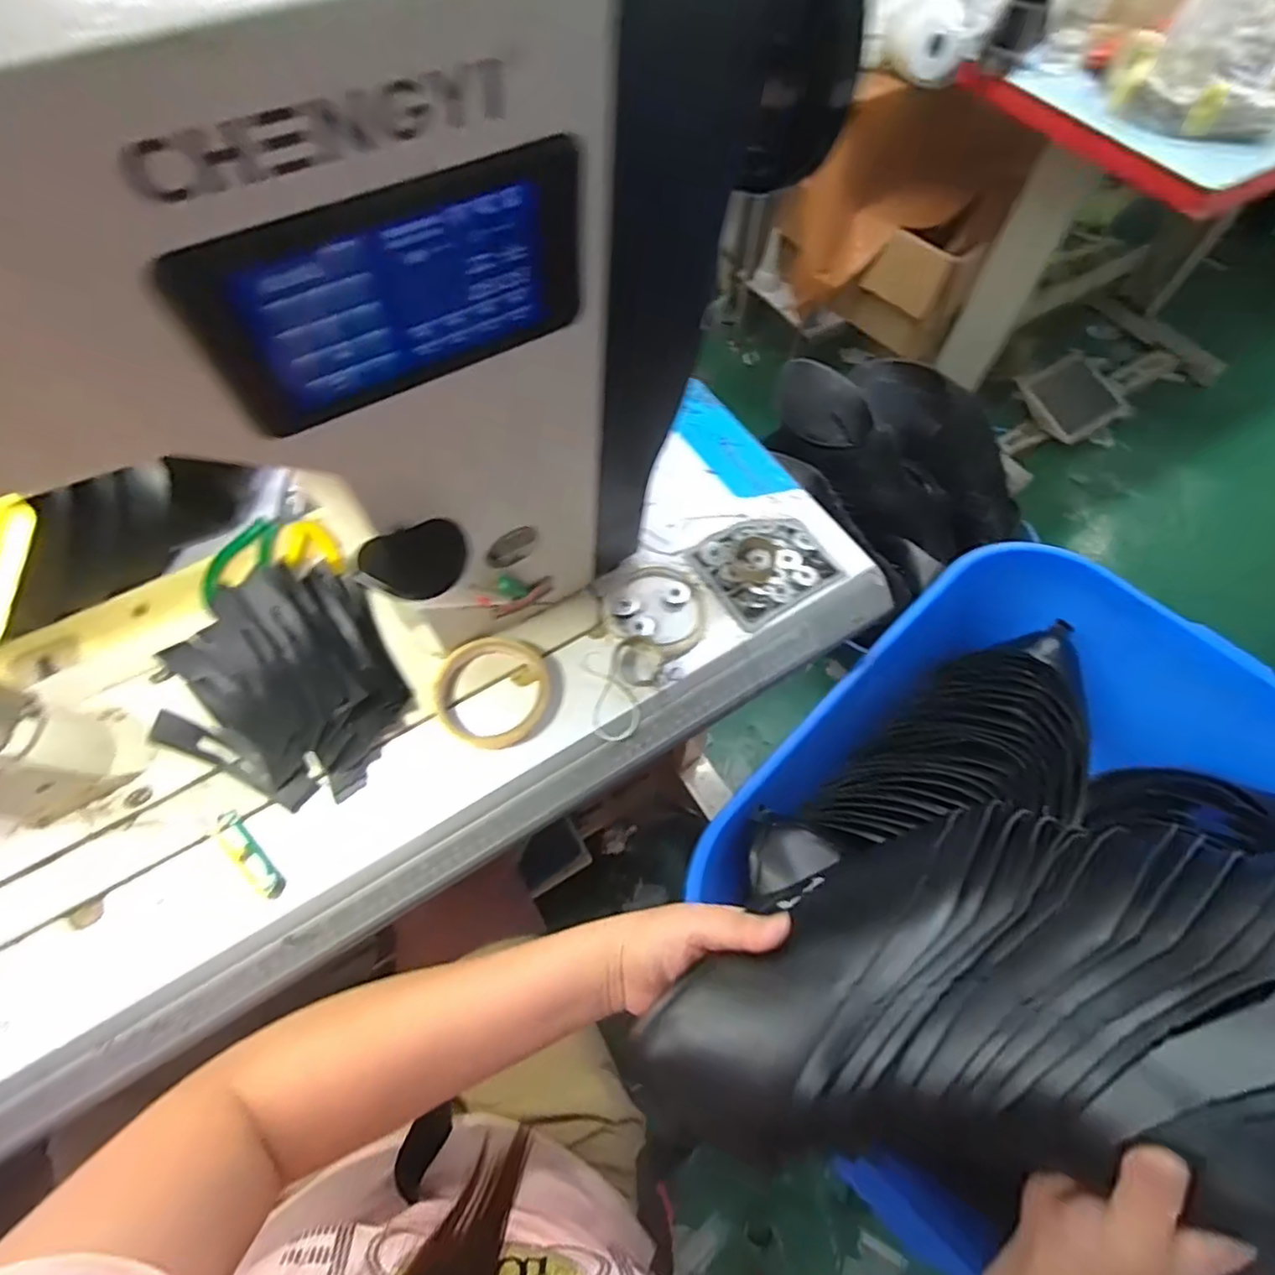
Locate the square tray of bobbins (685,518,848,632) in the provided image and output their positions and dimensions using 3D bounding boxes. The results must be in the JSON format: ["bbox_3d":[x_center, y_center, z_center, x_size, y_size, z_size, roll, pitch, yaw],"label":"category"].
[{"bbox_3d":[0.117,-0.068,0.582,0.118,0.012,0.101,-28,66,-14],"label":"square tray of bobbins"}]

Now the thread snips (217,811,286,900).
[{"bbox_3d":[-0.285,0.160,0.467,0.020,0.011,0.075,-40,69,-19],"label":"thread snips"}]

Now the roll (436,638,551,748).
[{"bbox_3d":[-0.116,0.042,0.515,0.090,0.015,0.092,0,62,0],"label":"roll"}]

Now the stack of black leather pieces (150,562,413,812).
[{"bbox_3d":[-0.279,0.026,0.504,0.185,0.054,0.172,23,65,11],"label":"stack of black leather pieces"}]

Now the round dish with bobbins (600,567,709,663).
[{"bbox_3d":[0.019,-0.024,0.559,0.088,0.011,0.078,34,67,16],"label":"round dish with bobbins"}]

